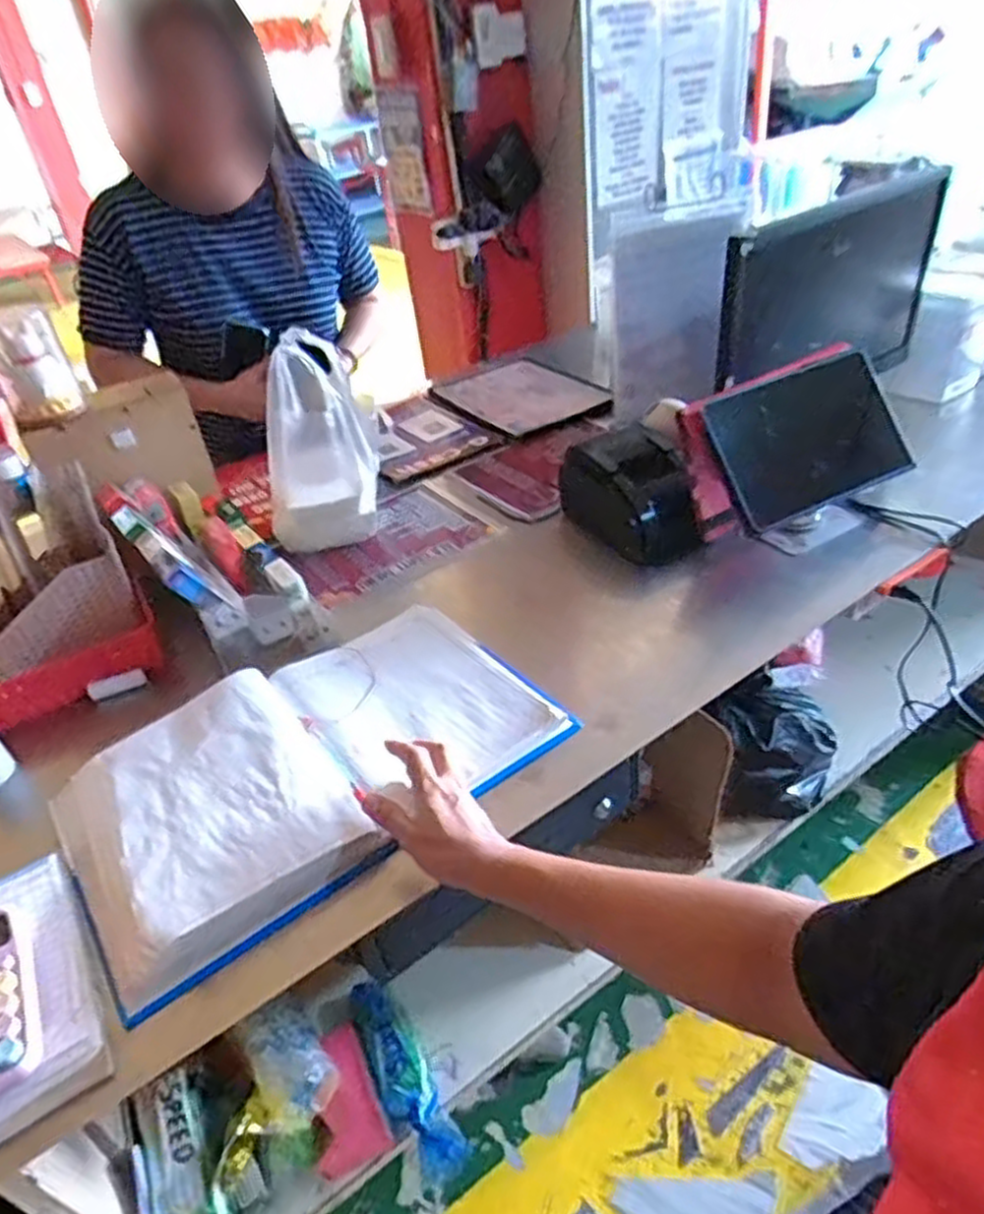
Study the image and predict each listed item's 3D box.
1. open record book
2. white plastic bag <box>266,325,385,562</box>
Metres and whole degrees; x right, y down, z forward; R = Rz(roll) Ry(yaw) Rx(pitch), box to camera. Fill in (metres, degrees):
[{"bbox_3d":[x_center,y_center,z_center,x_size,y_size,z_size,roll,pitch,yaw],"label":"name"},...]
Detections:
[{"bbox_3d":[-0.175,0.140,0.736,0.435,0.056,0.276,-29,49,-25],"label":"open record book"},{"bbox_3d":[-0.233,-0.222,1.051,0.158,0.252,0.140,-10,36,-3],"label":"white plastic bag"}]

